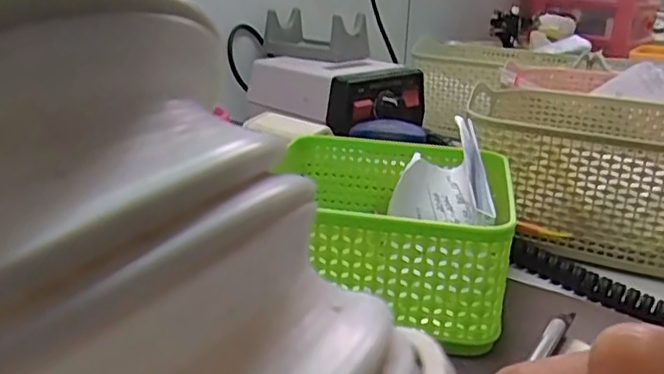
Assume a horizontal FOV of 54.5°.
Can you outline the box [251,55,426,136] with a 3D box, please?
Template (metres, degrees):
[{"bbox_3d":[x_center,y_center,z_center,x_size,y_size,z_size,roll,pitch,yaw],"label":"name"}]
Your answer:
[{"bbox_3d":[0.002,-0.097,0.606,0.103,0.047,0.151,-13,23,-39],"label":"box"}]

